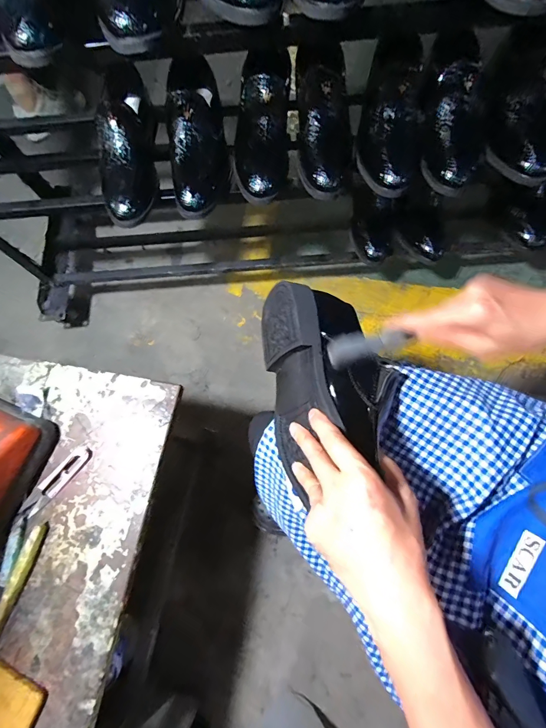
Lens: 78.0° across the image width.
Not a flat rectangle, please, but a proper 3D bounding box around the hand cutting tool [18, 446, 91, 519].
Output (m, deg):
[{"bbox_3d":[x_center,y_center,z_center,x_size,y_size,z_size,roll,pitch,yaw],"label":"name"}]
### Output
[{"bbox_3d":[-0.272,0.145,0.424,0.024,0.007,0.099,38,78,13],"label":"hand cutting tool"}]

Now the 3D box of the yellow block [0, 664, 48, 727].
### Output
[{"bbox_3d":[-0.279,0.355,0.350,0.072,0.012,0.050,20,75,8],"label":"yellow block"}]

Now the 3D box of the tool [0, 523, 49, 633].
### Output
[{"bbox_3d":[-0.301,0.274,0.381,0.018,0.010,0.173,15,74,7],"label":"tool"}]

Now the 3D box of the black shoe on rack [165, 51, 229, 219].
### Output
[{"bbox_3d":[-0.123,-0.346,0.552,0.086,0.089,0.227,2,104,3],"label":"black shoe on rack"}]

